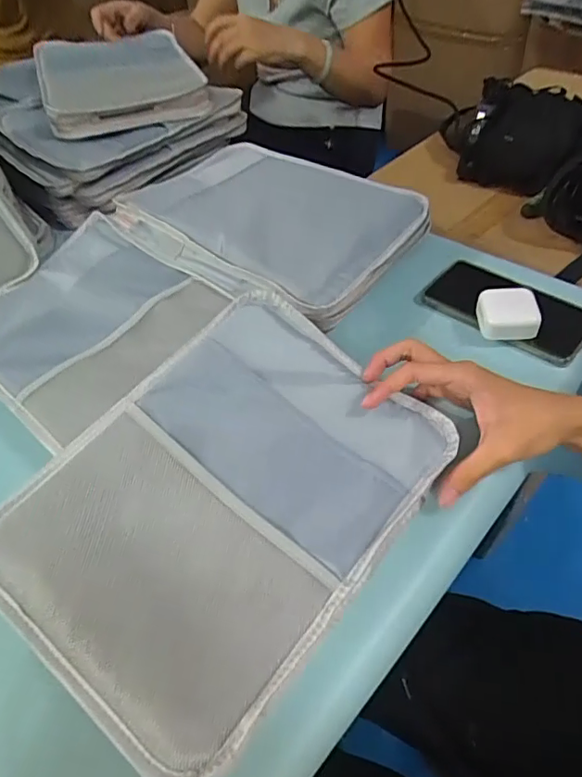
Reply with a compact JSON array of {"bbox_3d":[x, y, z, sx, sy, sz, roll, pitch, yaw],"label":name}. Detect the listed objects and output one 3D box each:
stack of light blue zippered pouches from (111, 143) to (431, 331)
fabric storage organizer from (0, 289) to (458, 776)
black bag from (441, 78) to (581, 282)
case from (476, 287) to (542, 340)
[{"bbox_3d":[-0.028,-0.198,0.610,0.319,0.045,0.237,26,57,26],"label":"stack of light blue zippered pouches"},{"bbox_3d":[-0.045,0.070,0.387,0.225,0.019,0.309,37,64,16],"label":"fabric storage organizer"},{"bbox_3d":[0.403,-0.319,0.736,0.271,0.093,0.383,-12,49,-4],"label":"black bag"},{"bbox_3d":[0.212,-0.074,0.517,0.052,0.025,0.048,-1,49,5],"label":"case"}]

